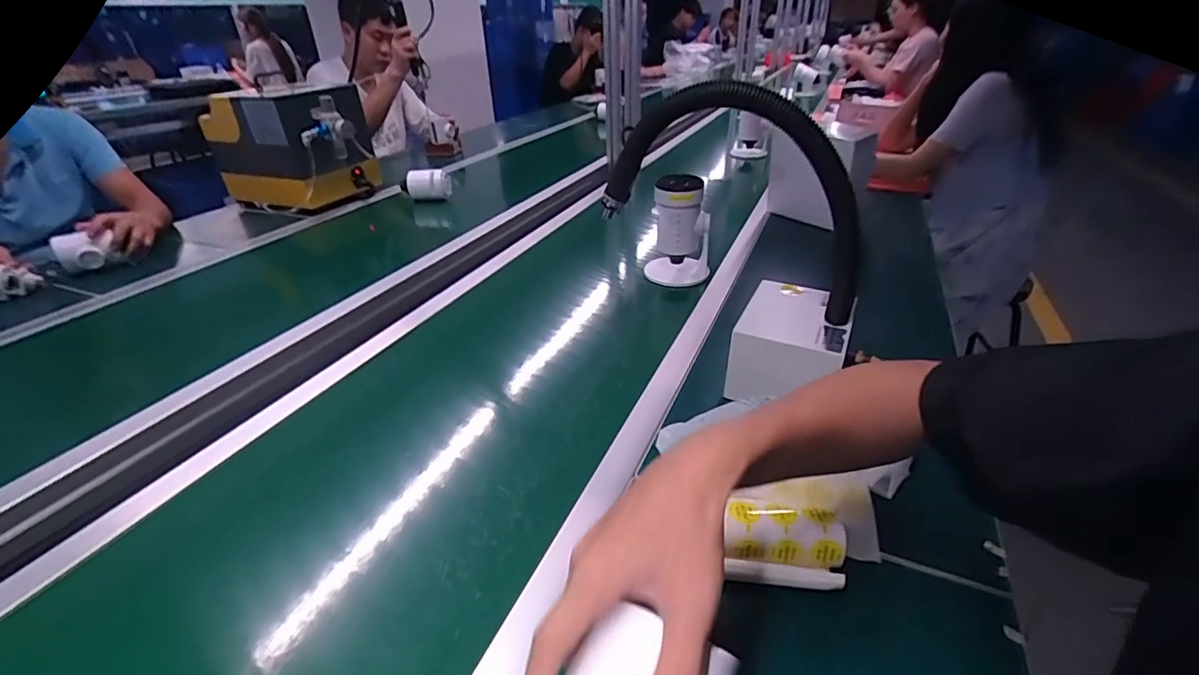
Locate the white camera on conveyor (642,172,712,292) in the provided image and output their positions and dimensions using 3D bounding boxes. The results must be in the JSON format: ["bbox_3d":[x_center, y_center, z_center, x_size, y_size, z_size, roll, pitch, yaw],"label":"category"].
[{"bbox_3d":[0.147,-0.186,0.970,0.117,0.212,0.106,6,34,10],"label":"white camera on conveyor"}]

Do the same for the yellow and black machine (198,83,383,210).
[{"bbox_3d":[-0.819,-0.516,1.419,0.377,0.278,0.237,15,36,22],"label":"yellow and black machine"}]

